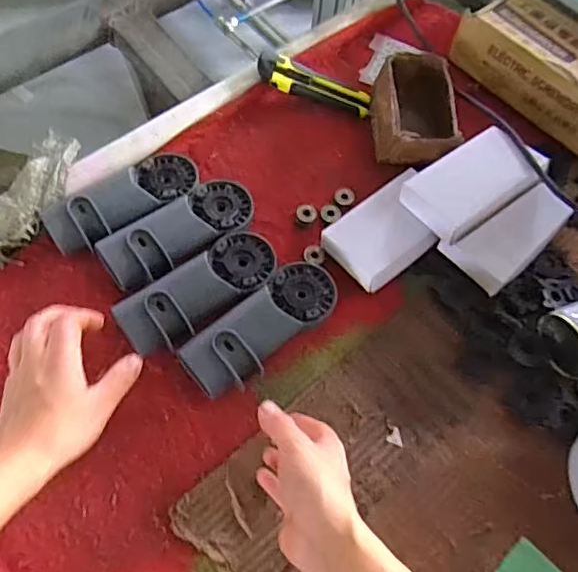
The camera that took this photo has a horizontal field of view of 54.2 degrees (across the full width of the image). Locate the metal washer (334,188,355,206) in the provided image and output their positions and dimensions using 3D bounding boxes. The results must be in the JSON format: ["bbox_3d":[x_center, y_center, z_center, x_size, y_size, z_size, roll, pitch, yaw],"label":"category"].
[{"bbox_3d":[0.062,-0.099,0.622,0.022,0.004,0.023,1,65,-2],"label":"metal washer"}]

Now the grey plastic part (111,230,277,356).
[{"bbox_3d":[-0.081,0.002,0.532,0.158,0.029,0.067,-39,73,-19],"label":"grey plastic part"}]

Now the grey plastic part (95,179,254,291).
[{"bbox_3d":[-0.106,-0.053,0.568,0.162,0.046,0.066,-41,74,-20],"label":"grey plastic part"}]

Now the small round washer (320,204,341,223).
[{"bbox_3d":[0.046,-0.079,0.610,0.022,0.004,0.023,1,64,-2],"label":"small round washer"}]

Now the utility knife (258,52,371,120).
[{"bbox_3d":[0.030,-0.235,0.666,0.138,0.025,0.036,20,64,-7],"label":"utility knife"}]

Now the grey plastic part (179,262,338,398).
[{"bbox_3d":[-0.023,0.038,0.526,0.160,0.043,0.061,-41,74,-20],"label":"grey plastic part"}]

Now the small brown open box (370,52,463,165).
[{"bbox_3d":[0.142,-0.197,0.647,0.084,0.052,0.146,1,65,-4],"label":"small brown open box"}]

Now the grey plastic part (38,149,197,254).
[{"bbox_3d":[-0.167,-0.087,0.583,0.159,0.042,0.070,-38,73,-19],"label":"grey plastic part"}]

